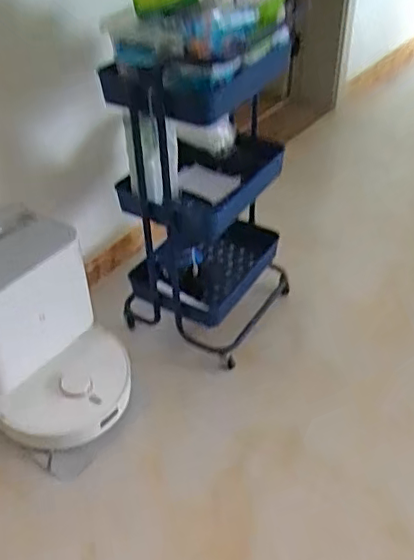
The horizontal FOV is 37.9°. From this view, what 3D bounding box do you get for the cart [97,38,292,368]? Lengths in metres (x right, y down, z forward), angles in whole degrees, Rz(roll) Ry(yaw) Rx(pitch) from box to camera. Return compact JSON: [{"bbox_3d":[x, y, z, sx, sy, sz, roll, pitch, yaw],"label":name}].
[{"bbox_3d":[0.000,-0.213,1.475,0.360,0.755,0.375,23,48,26],"label":"cart"}]

